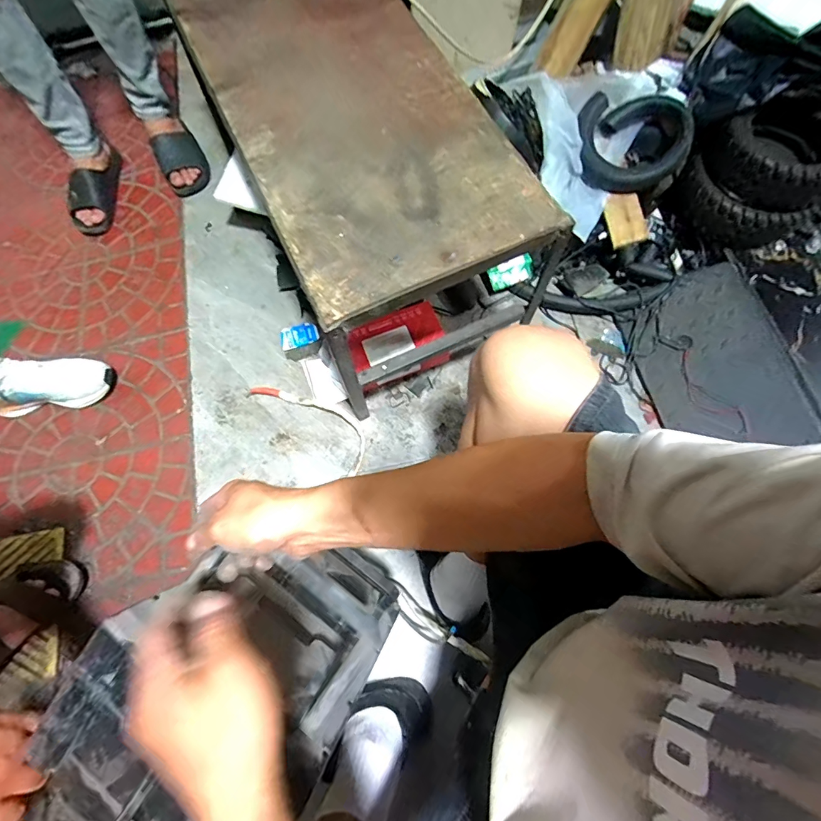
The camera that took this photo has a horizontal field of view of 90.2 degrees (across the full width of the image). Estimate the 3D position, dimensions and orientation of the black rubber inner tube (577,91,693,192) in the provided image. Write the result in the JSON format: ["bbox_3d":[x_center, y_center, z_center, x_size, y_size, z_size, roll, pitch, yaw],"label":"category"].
[{"bbox_3d":[0.470,-0.571,0.867,0.218,0.071,0.196,1,94,15],"label":"black rubber inner tube"}]

